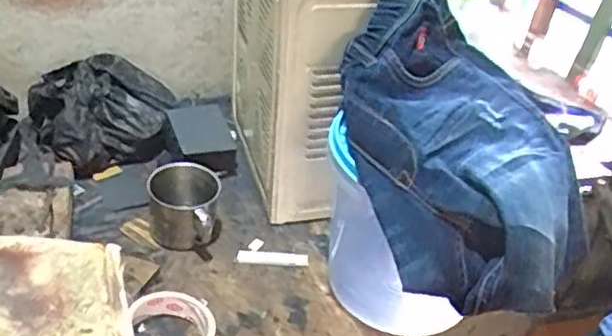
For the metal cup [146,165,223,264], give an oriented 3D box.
[{"bbox_3d":[-0.144,0.048,0.774,0.078,0.080,0.077,2,37,-2],"label":"metal cup"}]

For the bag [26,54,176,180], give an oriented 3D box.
[{"bbox_3d":[-0.275,-0.080,0.896,0.181,0.111,0.117,-22,44,-30],"label":"bag"}]

